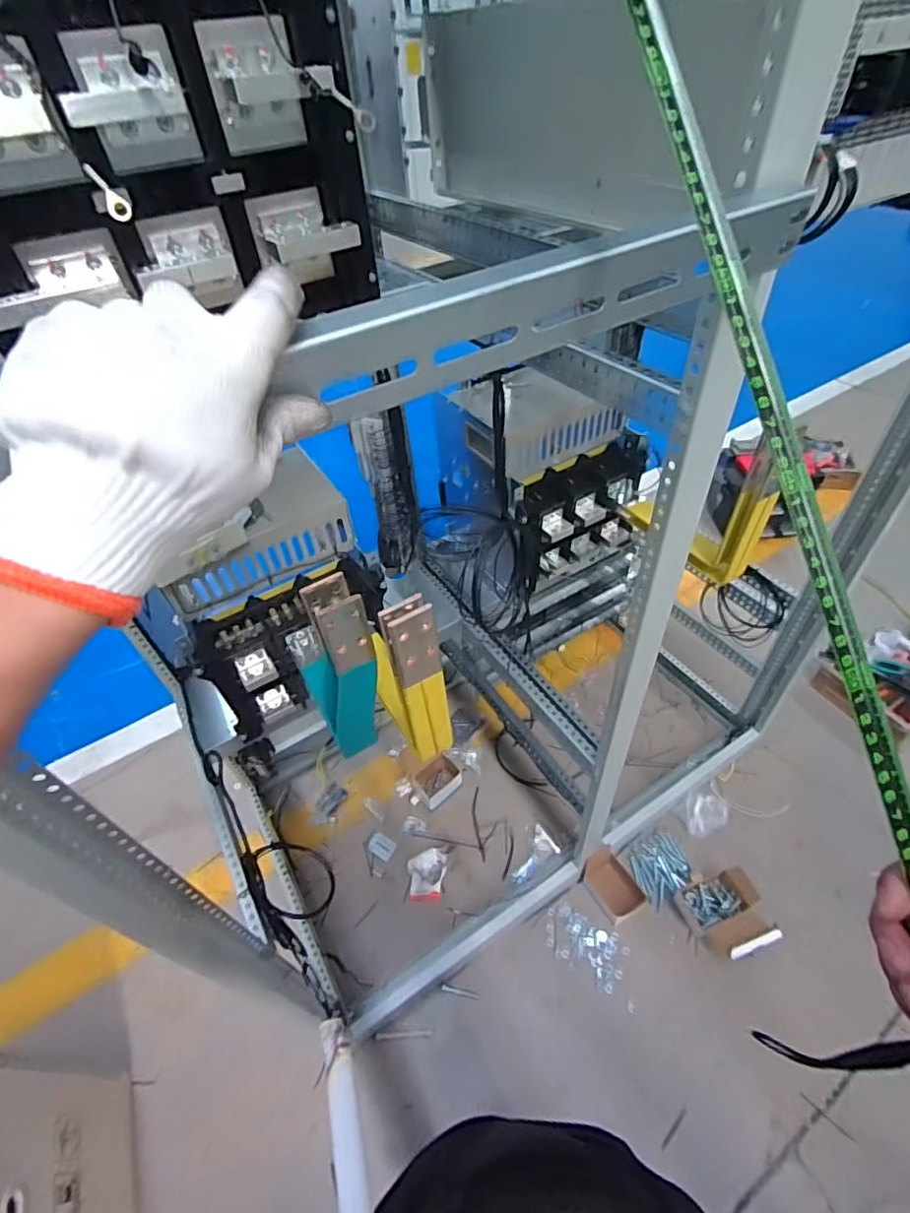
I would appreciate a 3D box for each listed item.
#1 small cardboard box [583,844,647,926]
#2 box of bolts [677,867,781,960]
[{"bbox_3d":[0.404,0.716,1.410,0.114,0.046,0.156,-28,50,-20],"label":"small cardboard box"},{"bbox_3d":[0.661,0.738,1.335,0.180,0.073,0.189,-15,47,-9],"label":"box of bolts"}]

